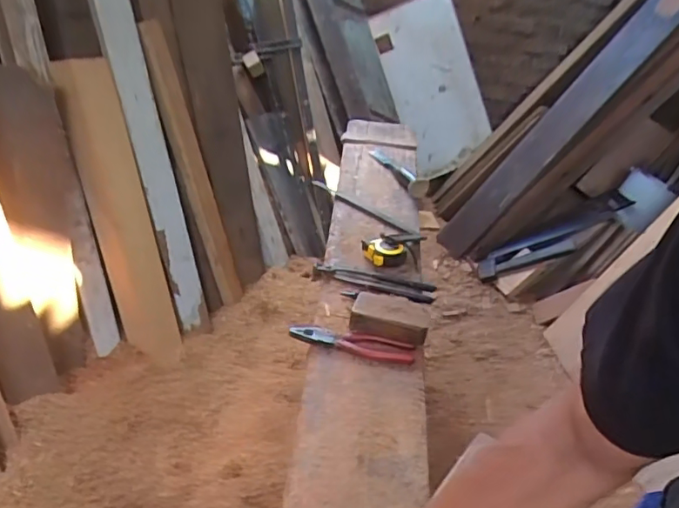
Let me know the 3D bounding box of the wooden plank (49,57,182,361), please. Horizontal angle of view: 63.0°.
[{"bbox_3d":[-0.447,-0.062,1.170,0.128,0.662,0.038,-26,34,-36],"label":"wooden plank"}]

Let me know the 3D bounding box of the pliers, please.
[{"bbox_3d":[0.020,0.145,0.909,0.200,0.031,0.034,12,39,4],"label":"pliers"}]

